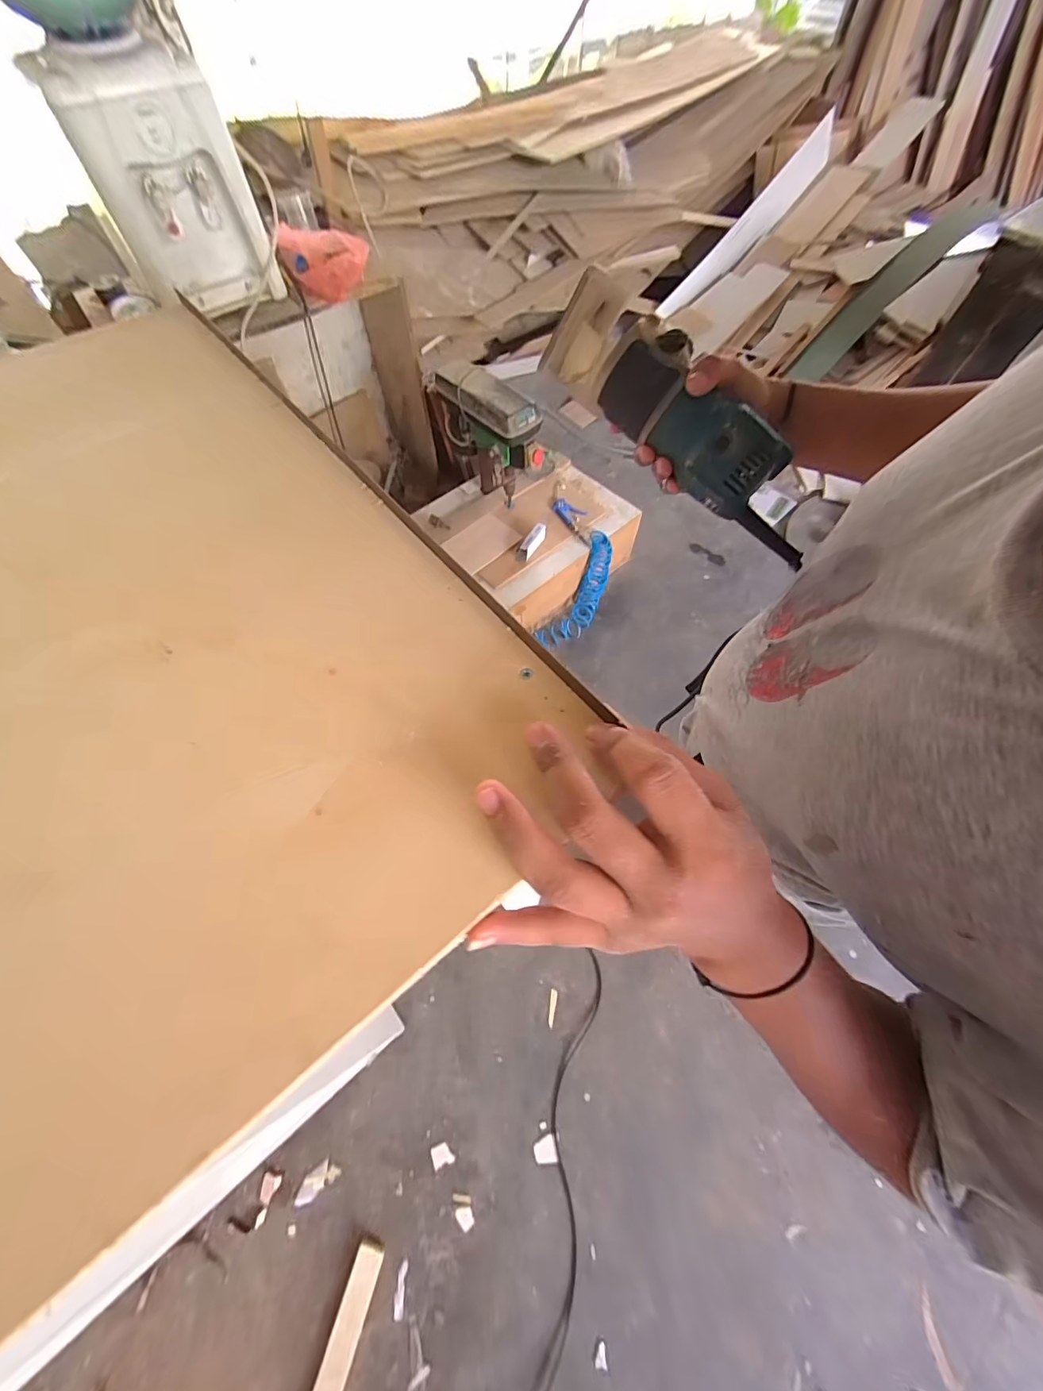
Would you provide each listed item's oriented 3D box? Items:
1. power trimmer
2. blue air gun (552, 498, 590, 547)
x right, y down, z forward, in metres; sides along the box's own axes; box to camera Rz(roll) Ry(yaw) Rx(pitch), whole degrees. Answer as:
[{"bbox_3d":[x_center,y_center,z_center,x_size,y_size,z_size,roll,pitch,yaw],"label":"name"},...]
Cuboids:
[{"bbox_3d":[0.154,-0.234,0.400,0.282,0.074,0.075,42,68,-2],"label":"power trimmer"},{"bbox_3d":[0.199,-0.610,1.605,0.088,0.034,0.229,-27,65,-13],"label":"blue air gun"}]

